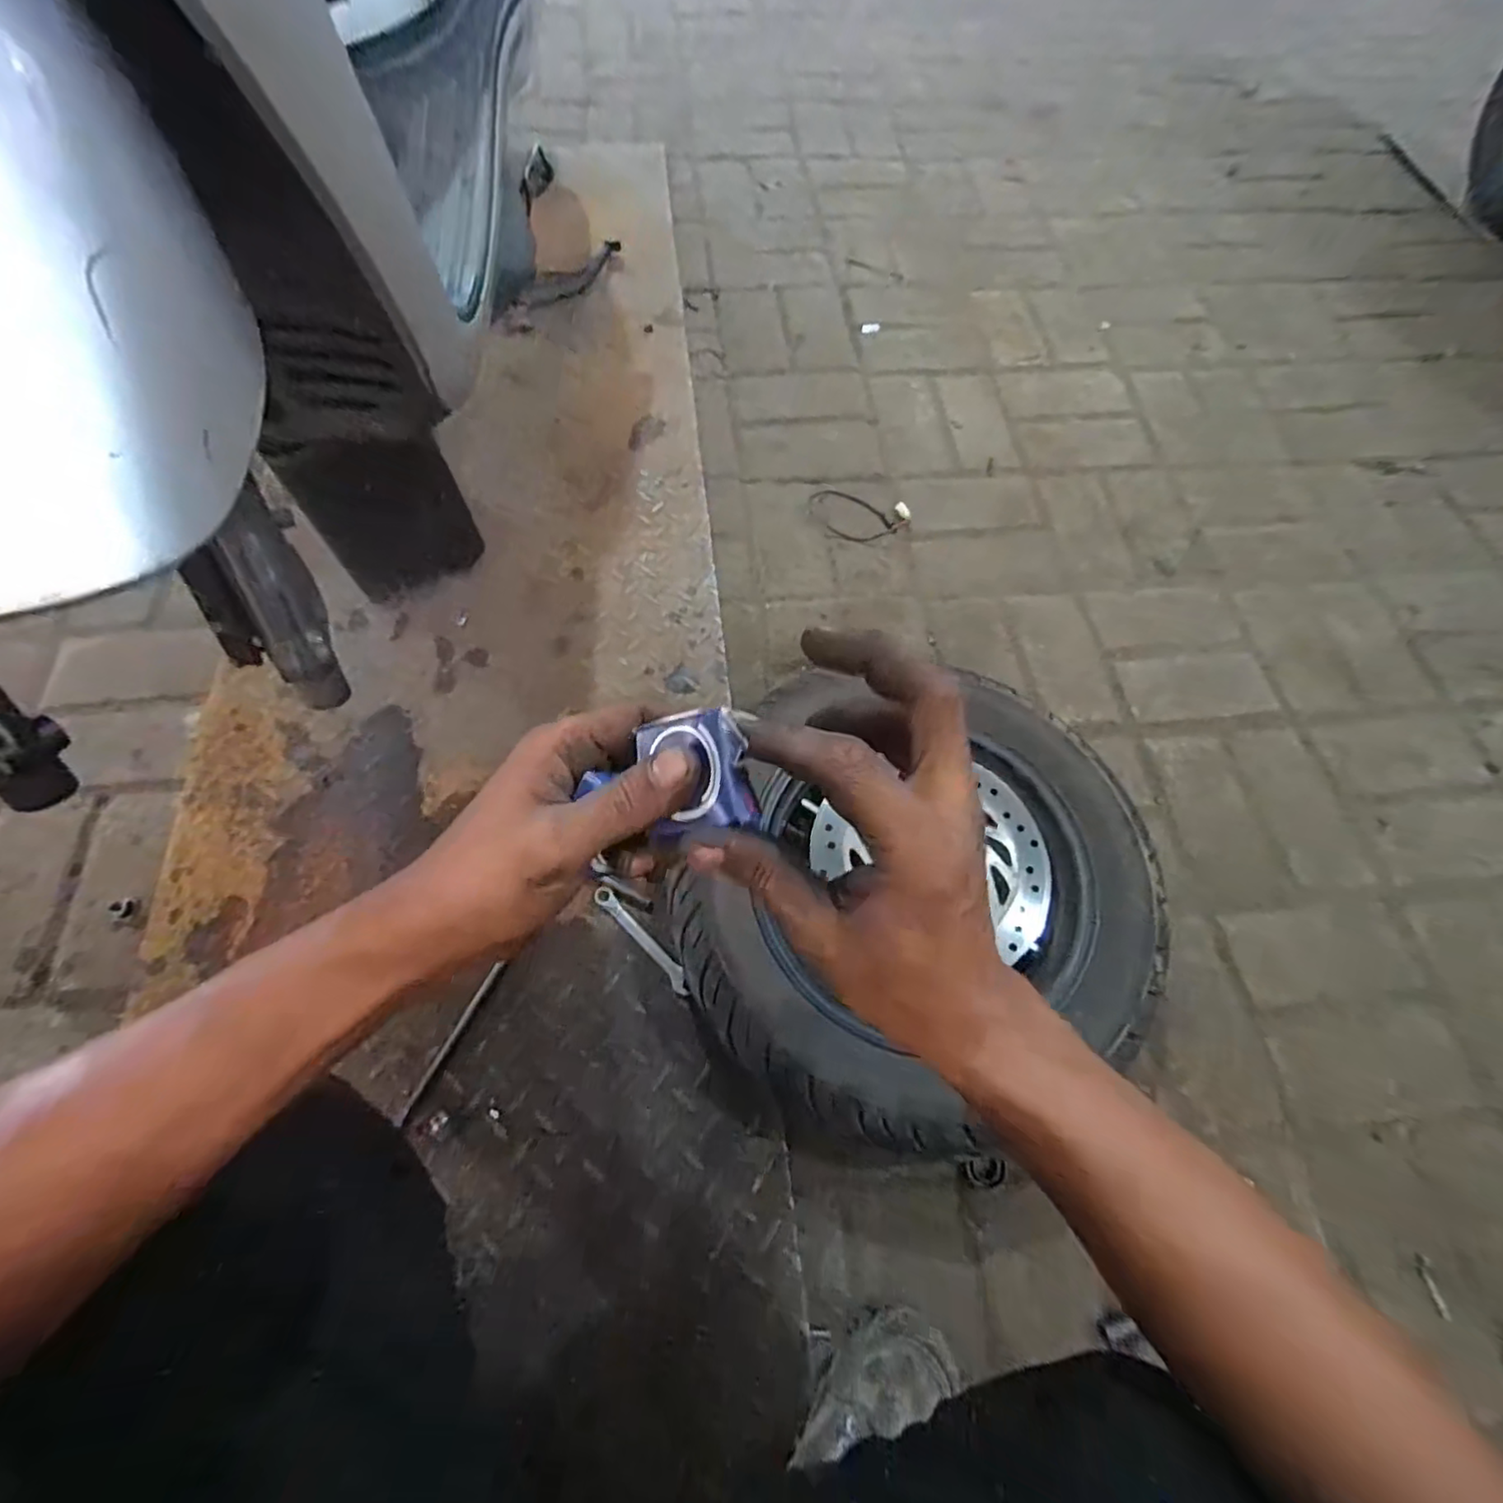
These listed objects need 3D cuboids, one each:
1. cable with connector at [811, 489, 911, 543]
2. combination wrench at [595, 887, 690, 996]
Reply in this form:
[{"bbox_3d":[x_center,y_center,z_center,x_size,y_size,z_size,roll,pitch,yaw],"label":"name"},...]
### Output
[{"bbox_3d":[0.148,-0.331,0.894,0.140,0.018,0.077,18,68,6],"label":"cable with connector"},{"bbox_3d":[-0.108,0.187,0.635,0.019,0.005,0.135,-42,74,-17],"label":"combination wrench"}]

